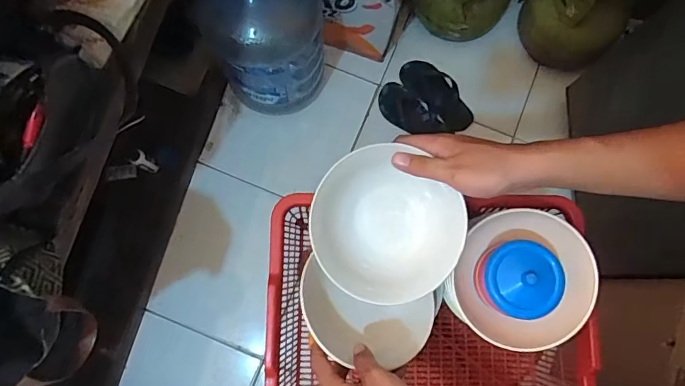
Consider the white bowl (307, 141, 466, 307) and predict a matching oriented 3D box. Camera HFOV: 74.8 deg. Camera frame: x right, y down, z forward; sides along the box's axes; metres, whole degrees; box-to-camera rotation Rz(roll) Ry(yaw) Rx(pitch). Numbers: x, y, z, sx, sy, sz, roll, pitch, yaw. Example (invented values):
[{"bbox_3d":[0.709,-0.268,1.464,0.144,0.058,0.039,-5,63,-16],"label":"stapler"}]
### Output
[{"bbox_3d":[0.043,0.042,0.466,0.159,0.060,0.159,0,103,0],"label":"white bowl"}]

